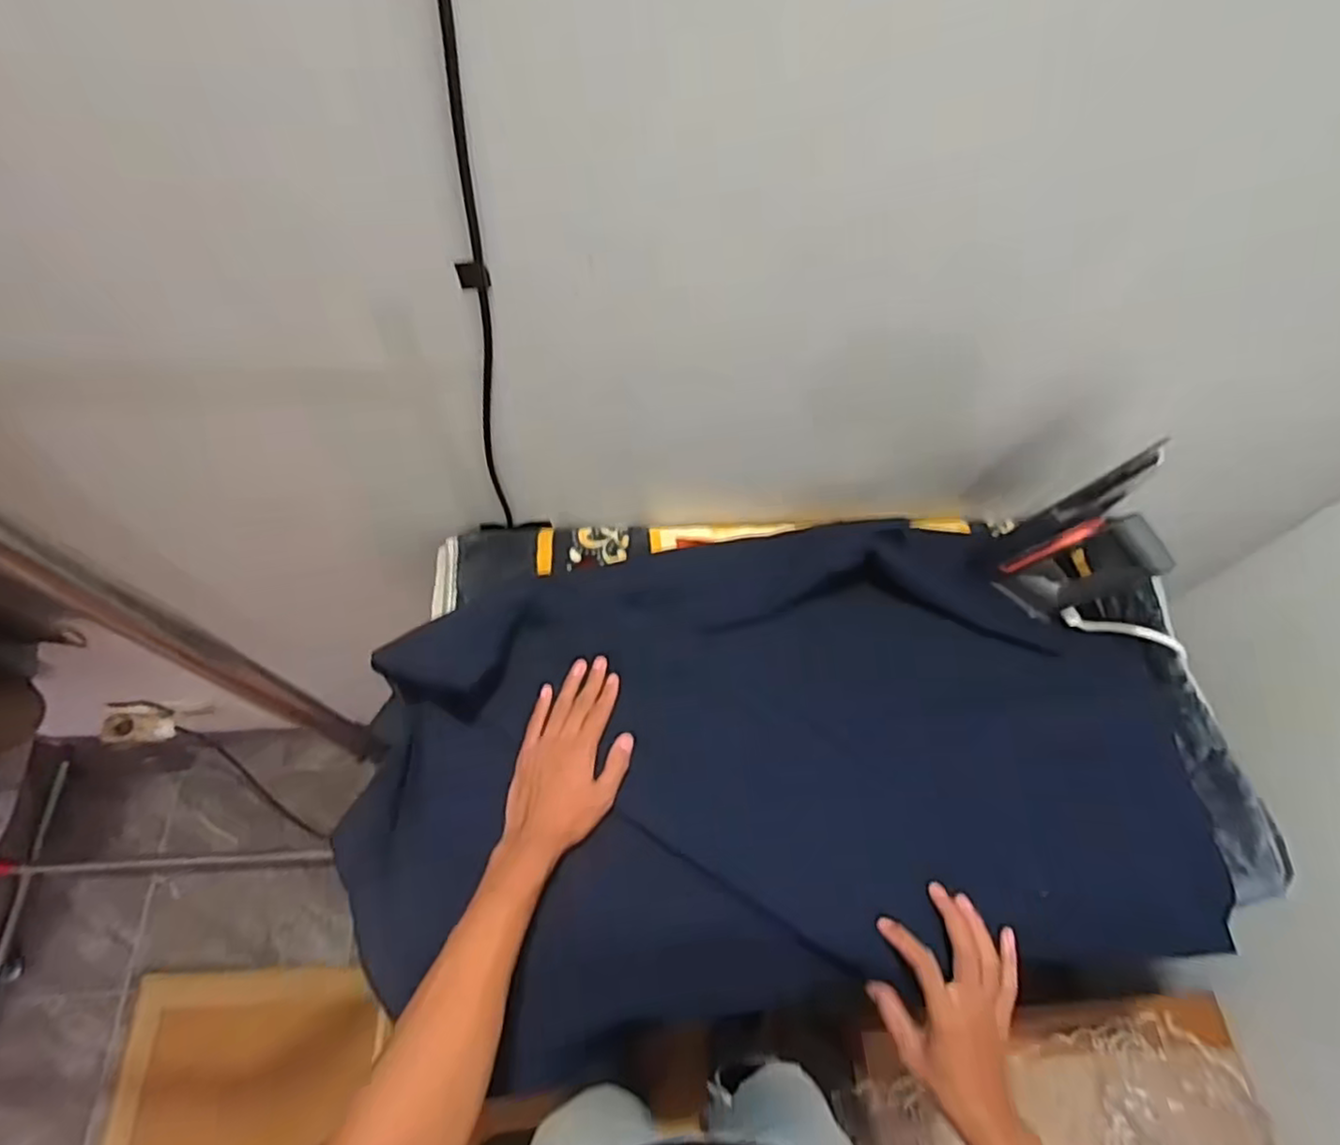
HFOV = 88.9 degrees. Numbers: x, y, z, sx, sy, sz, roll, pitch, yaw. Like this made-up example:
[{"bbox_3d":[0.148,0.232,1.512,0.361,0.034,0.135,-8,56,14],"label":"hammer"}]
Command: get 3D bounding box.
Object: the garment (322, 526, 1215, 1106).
[{"bbox_3d":[0.111,0.187,0.681,0.772,0.205,0.433,-4,59,-6],"label":"garment"}]

